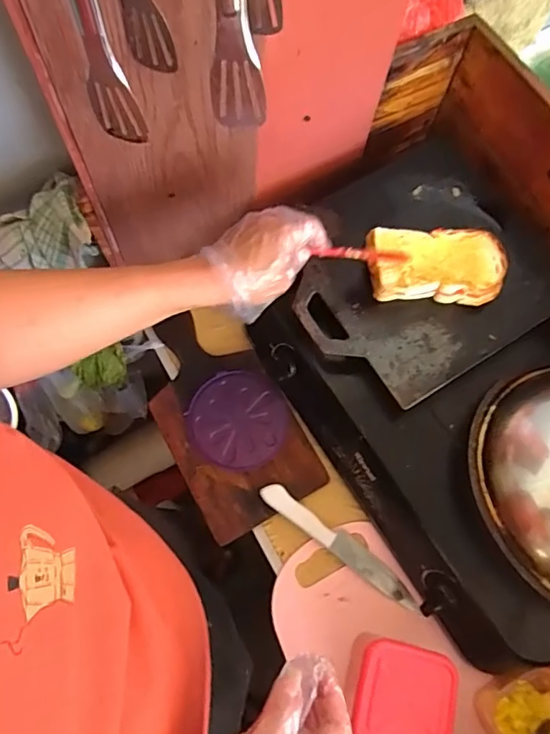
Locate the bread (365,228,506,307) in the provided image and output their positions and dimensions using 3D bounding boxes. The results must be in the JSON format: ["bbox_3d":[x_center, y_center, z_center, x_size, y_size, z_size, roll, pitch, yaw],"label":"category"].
[{"bbox_3d":[0.199,-0.128,0.658,0.163,0.031,0.091,3,71,0],"label":"bread"}]

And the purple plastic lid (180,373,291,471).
[{"bbox_3d":[-0.053,0.074,0.741,0.139,0.013,0.138,0,71,0],"label":"purple plastic lid"}]

